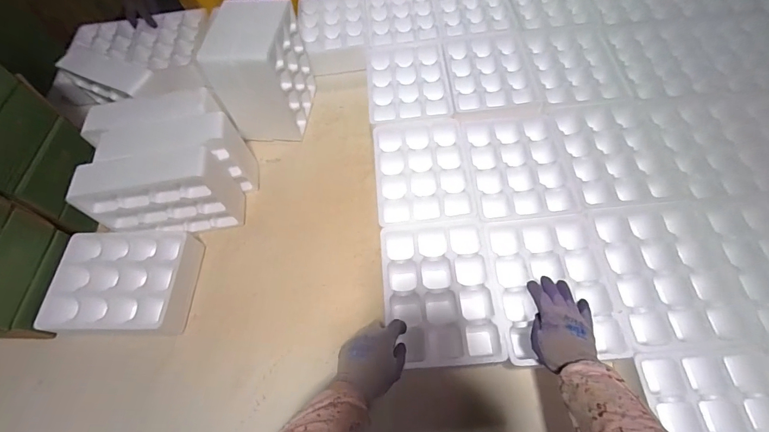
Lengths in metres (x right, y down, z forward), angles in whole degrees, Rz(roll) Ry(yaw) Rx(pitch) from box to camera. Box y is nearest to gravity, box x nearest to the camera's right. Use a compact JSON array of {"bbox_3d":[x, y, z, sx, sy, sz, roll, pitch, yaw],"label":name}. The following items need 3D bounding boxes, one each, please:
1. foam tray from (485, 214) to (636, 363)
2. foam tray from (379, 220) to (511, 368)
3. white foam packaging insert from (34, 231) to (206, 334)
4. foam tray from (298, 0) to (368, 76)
[{"bbox_3d":[0.281,0.123,0.645,0.192,0.051,0.245,-3,59,0],"label":"foam tray"},{"bbox_3d":[0.094,0.135,0.662,0.184,0.066,0.248,-4,59,0],"label":"foam tray"},{"bbox_3d":[-0.501,0.129,0.728,0.256,0.085,0.198,-1,63,5],"label":"white foam packaging insert"},{"bbox_3d":[-0.145,-0.517,1.062,0.193,0.070,0.314,-5,63,3],"label":"foam tray"}]

